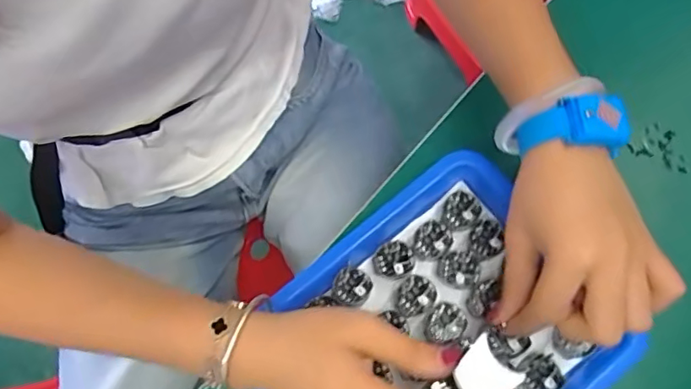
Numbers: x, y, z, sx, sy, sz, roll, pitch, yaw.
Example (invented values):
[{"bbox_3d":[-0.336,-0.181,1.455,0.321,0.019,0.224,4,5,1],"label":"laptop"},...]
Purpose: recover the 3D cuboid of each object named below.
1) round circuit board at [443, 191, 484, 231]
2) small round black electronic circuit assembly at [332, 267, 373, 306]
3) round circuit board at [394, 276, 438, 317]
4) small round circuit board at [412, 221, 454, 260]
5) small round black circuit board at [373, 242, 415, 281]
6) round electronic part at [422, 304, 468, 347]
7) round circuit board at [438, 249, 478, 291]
[{"bbox_3d":[0.081,0.011,0.383,0.028,0.005,0.025,-42,75,-16],"label":"round circuit board"},{"bbox_3d":[0.005,0.064,0.375,0.026,0.007,0.026,0,69,-1],"label":"small round black electronic circuit assembly"},{"bbox_3d":[0.047,0.069,0.370,0.029,0.004,0.025,-37,74,-14],"label":"round circuit board"},{"bbox_3d":[0.060,0.032,0.380,0.027,0.005,0.025,0,69,-1],"label":"small round circuit board"},{"bbox_3d":[0.033,0.046,0.378,0.025,0.007,0.027,0,69,-1],"label":"small round black circuit board"},{"bbox_3d":[0.067,0.086,0.363,0.023,0.004,0.028,41,73,14],"label":"round electronic part"},{"bbox_3d":[0.077,0.052,0.373,0.026,0.005,0.026,0,69,-1],"label":"round circuit board"}]

